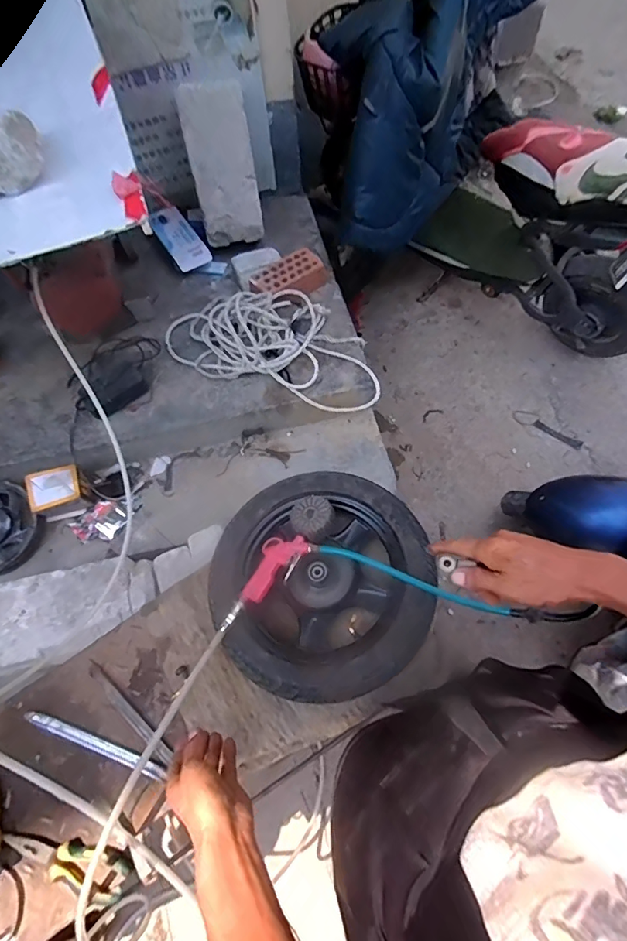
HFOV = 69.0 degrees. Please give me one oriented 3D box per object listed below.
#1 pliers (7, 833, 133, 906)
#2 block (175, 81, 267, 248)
[{"bbox_3d":[-0.345,0.544,0.632,0.183,0.018,0.060,9,63,6],"label":"pliers"},{"bbox_3d":[-0.292,-0.987,1.485,0.195,0.430,0.156,-11,35,-4],"label":"block"}]

